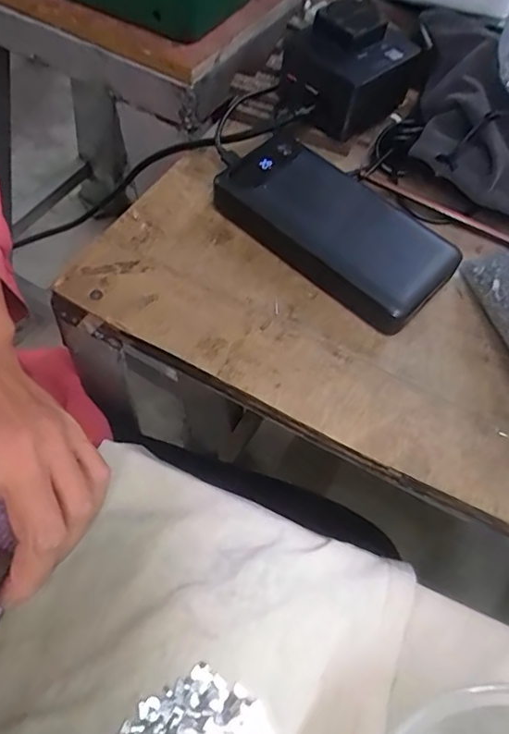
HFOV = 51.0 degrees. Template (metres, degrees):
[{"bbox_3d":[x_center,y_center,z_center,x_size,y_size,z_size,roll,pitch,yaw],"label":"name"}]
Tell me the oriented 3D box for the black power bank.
[{"bbox_3d":[0.050,-0.091,0.347,0.153,0.028,0.070,40,63,17],"label":"black power bank"}]

